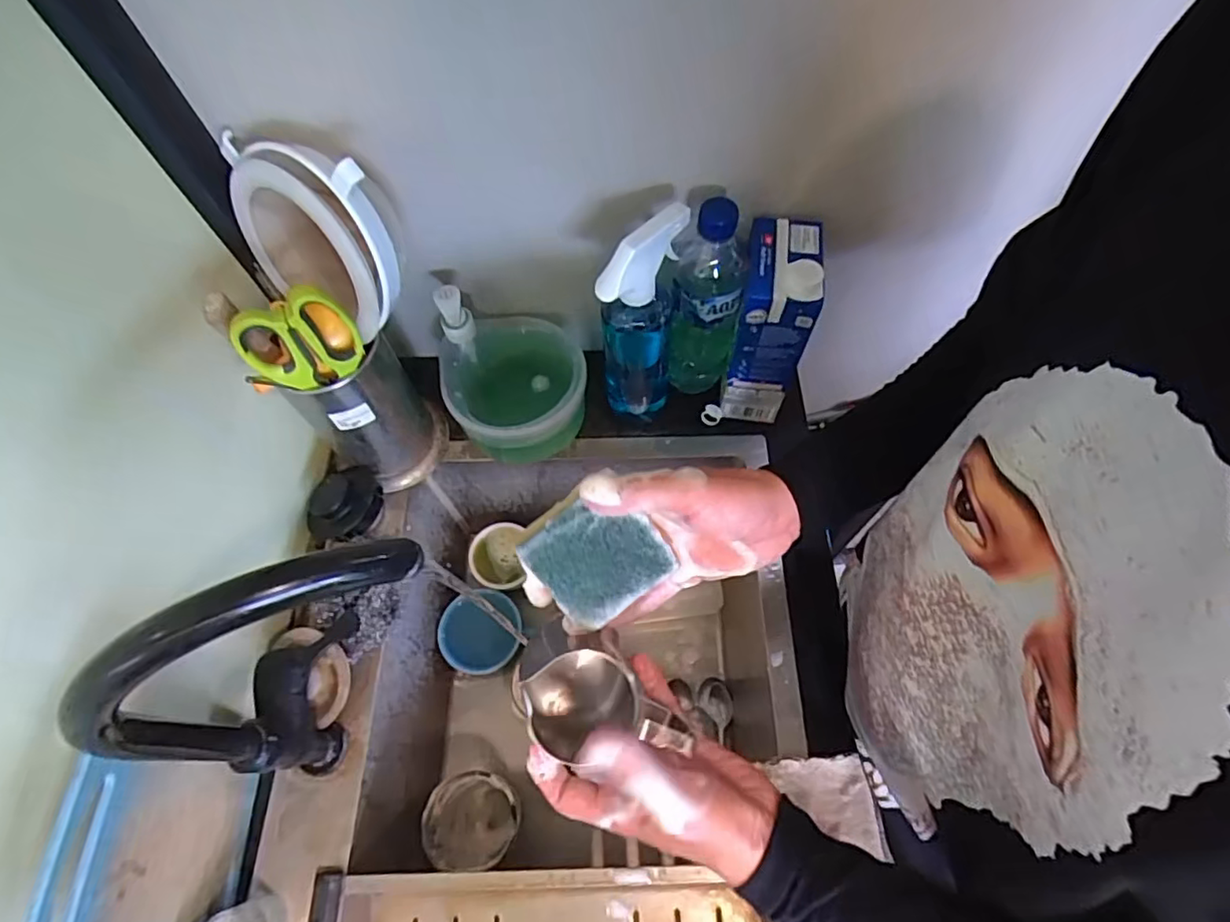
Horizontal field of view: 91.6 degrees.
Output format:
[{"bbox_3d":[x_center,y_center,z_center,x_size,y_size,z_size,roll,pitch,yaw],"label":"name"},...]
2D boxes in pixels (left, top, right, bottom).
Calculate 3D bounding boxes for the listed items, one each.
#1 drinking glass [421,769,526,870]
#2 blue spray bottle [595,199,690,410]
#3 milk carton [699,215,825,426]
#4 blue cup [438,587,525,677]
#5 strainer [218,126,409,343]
[{"bbox_3d":[-0.145,0.366,0.616,0.085,0.119,0.080,-1,63,2],"label":"drinking glass"},{"bbox_3d":[0.024,-0.121,0.548,0.071,0.219,0.051,-9,63,-3],"label":"blue spray bottle"},{"bbox_3d":[0.142,-0.129,0.573,0.065,0.189,0.089,7,63,6],"label":"milk carton"},{"bbox_3d":[-0.163,0.199,0.714,0.090,0.070,0.091,-40,95,-19],"label":"blue cup"},{"bbox_3d":[-0.221,-0.174,0.453,0.140,0.133,0.083,33,65,25],"label":"strainer"}]

